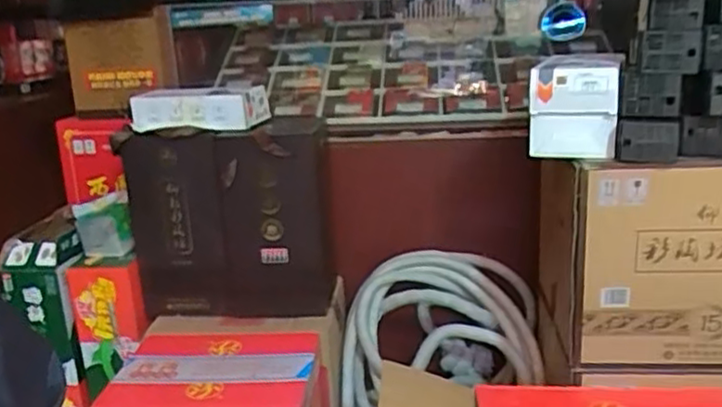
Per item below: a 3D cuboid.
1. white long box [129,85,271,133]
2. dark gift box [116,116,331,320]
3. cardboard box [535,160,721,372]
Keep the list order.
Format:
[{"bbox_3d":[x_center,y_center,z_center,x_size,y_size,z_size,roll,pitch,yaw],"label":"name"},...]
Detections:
[{"bbox_3d":[-0.308,-0.180,1.296,0.232,0.065,0.127,2,17,17],"label":"white long box"},{"bbox_3d":[-0.233,0.034,1.310,0.371,0.350,0.138,3,18,20],"label":"dark gift box"},{"bbox_3d":[0.507,0.062,1.078,0.397,0.302,0.258,0,17,11],"label":"cardboard box"}]

